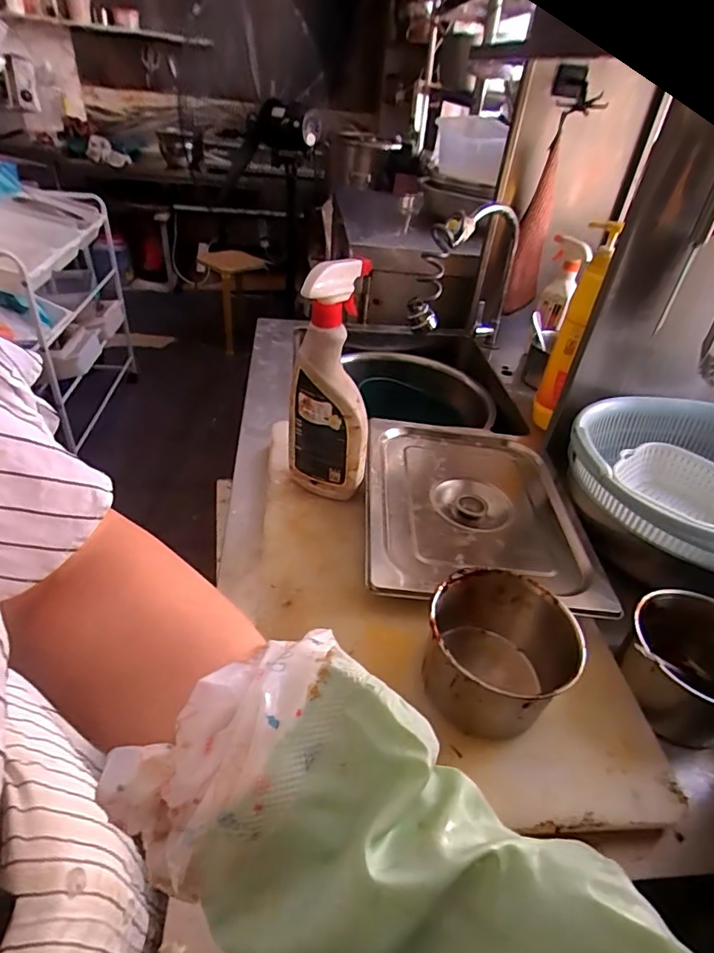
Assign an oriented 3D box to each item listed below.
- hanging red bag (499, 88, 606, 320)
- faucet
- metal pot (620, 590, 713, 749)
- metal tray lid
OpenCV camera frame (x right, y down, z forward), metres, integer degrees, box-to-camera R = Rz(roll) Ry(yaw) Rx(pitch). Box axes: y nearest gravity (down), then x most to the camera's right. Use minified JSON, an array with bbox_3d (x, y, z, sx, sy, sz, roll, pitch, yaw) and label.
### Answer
[{"bbox_3d":[0.366,-0.501,1.020,0.078,0.382,0.123,15,39,10],"label":"hanging red bag"},{"bbox_3d":[0.207,-0.378,1.018,0.243,0.264,0.073,-21,46,-31],"label":"faucet"},{"bbox_3d":[0.311,0.184,0.489,0.114,0.092,0.118,4,38,-3],"label":"metal pot"},{"bbox_3d":[0.140,0.030,0.644,0.263,0.030,0.311,3,38,-4],"label":"metal tray lid"}]

